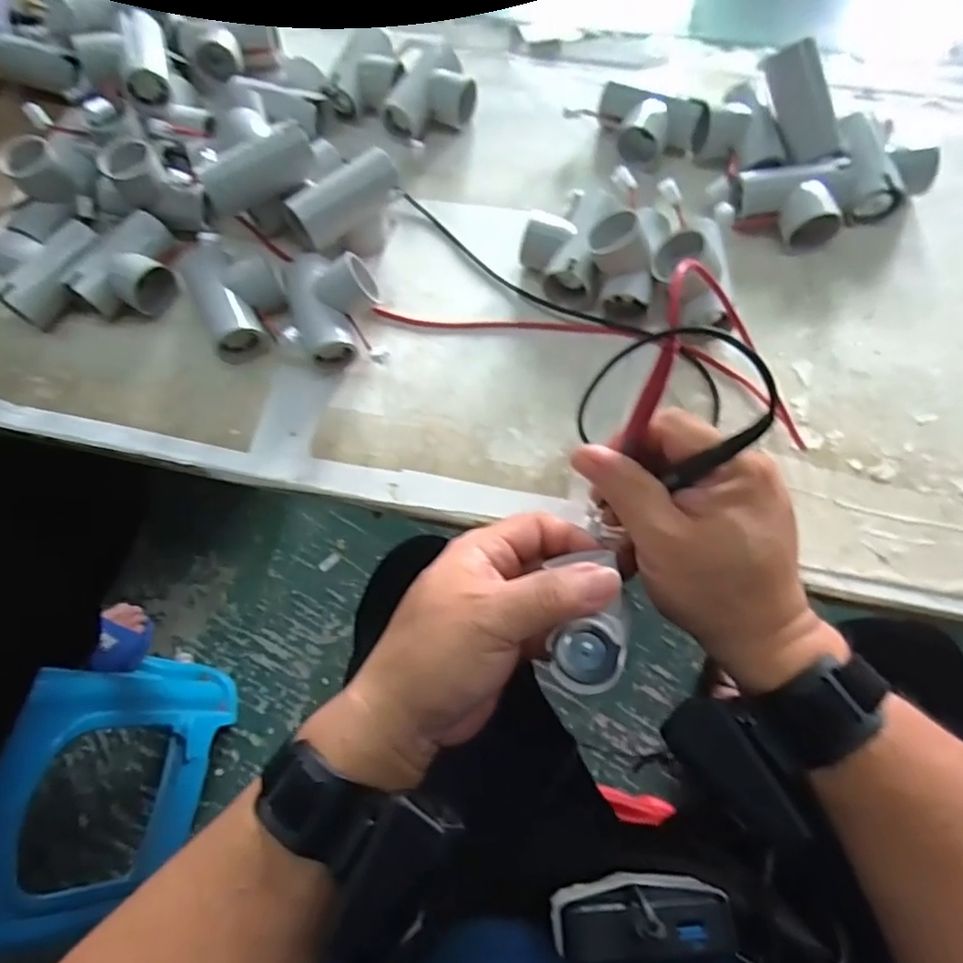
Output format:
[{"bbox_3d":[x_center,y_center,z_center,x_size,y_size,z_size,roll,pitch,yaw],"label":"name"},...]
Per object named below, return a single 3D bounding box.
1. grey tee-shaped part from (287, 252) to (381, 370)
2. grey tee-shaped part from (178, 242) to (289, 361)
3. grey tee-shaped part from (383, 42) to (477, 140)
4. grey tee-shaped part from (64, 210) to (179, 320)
[{"bbox_3d":[-0.094,-0.116,0.407,0.055,0.038,0.075,-16,68,-4],"label":"grey tee-shaped part"},{"bbox_3d":[-0.161,-0.125,0.416,0.053,0.031,0.081,-25,69,-8],"label":"grey tee-shaped part"},{"bbox_3d":[-0.037,-0.296,0.481,0.059,0.034,0.081,16,69,9],"label":"grey tee-shaped part"},{"bbox_3d":[-0.238,-0.142,0.427,0.043,0.035,0.075,32,72,14],"label":"grey tee-shaped part"}]

